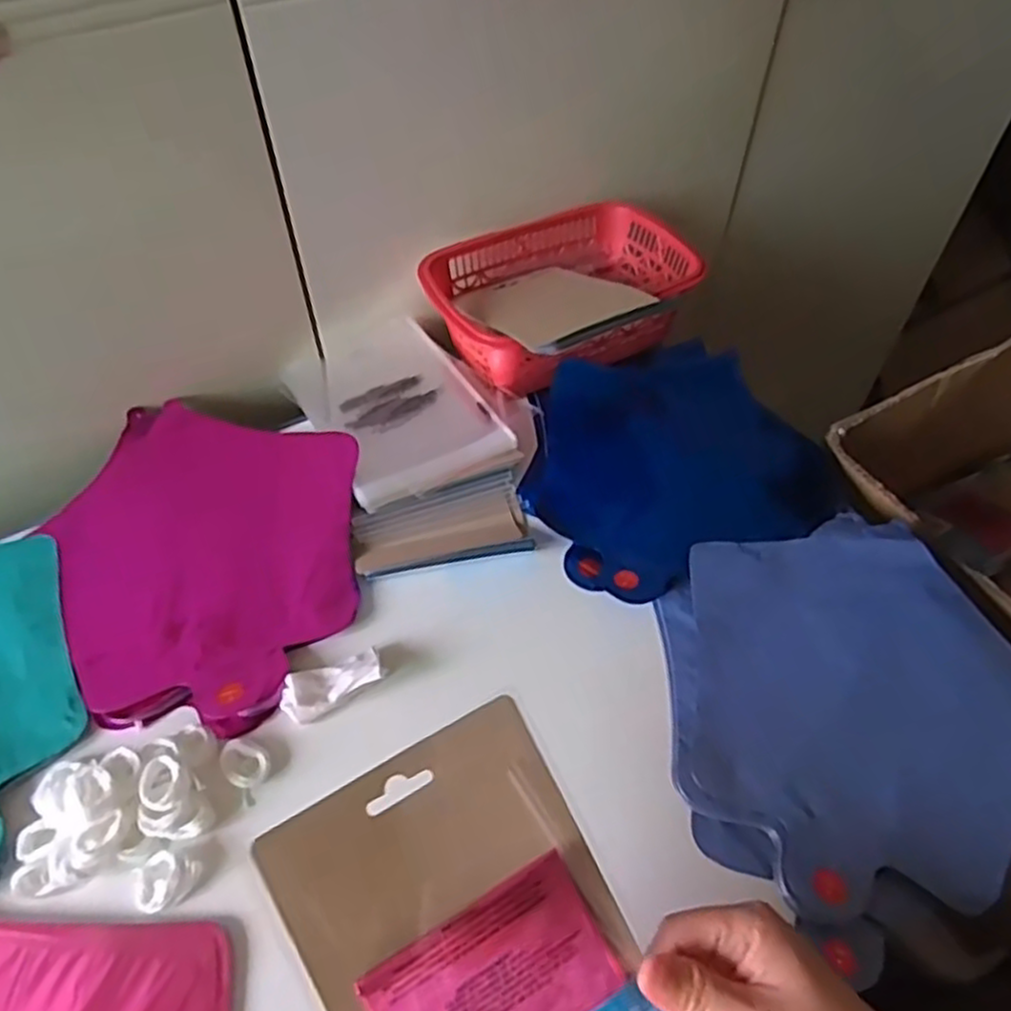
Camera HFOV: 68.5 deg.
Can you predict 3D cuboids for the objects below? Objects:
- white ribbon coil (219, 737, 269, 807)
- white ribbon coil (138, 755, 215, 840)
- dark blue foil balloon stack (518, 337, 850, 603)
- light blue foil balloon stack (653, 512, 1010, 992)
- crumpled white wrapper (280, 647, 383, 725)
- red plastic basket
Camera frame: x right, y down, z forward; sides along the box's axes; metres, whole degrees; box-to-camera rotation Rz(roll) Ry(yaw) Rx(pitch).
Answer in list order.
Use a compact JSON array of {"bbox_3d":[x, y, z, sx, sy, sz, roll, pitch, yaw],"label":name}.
[{"bbox_3d":[-0.144,0.145,0.413,0.032,0.009,0.023,35,58,25],"label":"white ribbon coil"},{"bbox_3d":[-0.177,0.157,0.391,0.031,0.022,0.040,-34,58,-25],"label":"white ribbon coil"},{"bbox_3d":[0.126,-0.043,0.576,0.252,0.039,0.223,-16,52,-24],"label":"dark blue foil balloon stack"},{"bbox_3d":[0.204,0.107,0.445,0.218,0.021,0.256,38,59,27],"label":"light blue foil balloon stack"},{"bbox_3d":[-0.102,0.106,0.437,0.059,0.018,0.028,-16,52,-14],"label":"crumpled white wrapper"},{"bbox_3d":[0.038,-0.180,0.623,0.209,0.060,0.148,-24,54,-19],"label":"red plastic basket"}]

